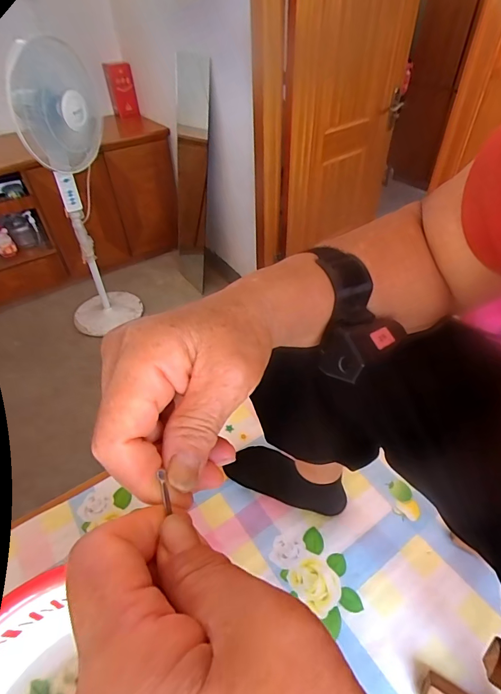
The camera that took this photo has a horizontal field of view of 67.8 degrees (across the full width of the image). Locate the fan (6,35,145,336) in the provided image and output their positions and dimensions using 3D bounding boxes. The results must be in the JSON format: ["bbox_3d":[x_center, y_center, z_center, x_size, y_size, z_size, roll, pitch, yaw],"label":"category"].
[{"bbox_3d":[-0.758,-0.585,1.660,0.402,1.210,0.372,-18,47,-16],"label":"fan"}]

